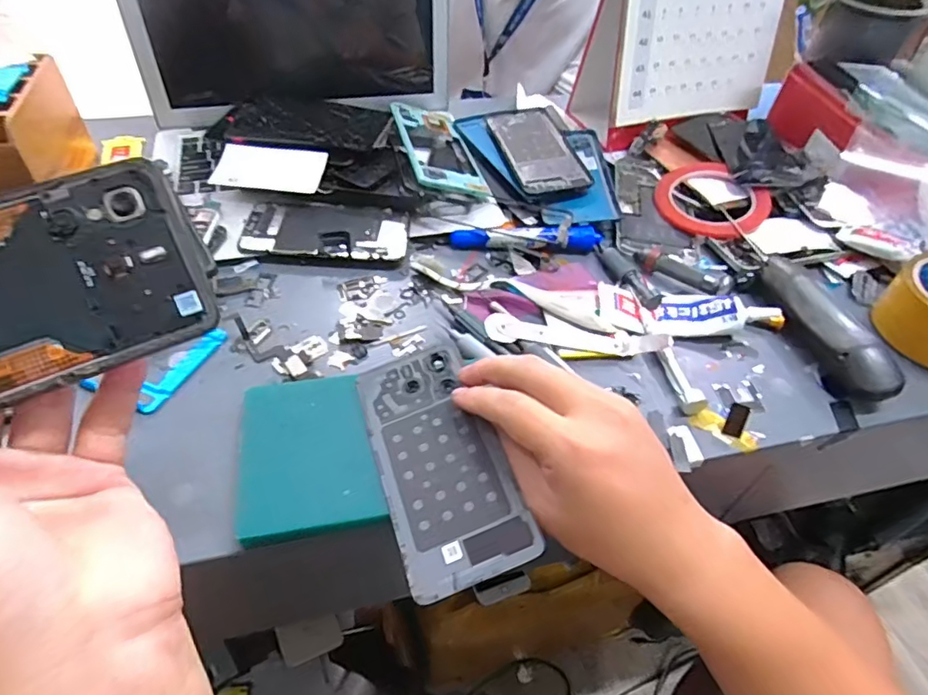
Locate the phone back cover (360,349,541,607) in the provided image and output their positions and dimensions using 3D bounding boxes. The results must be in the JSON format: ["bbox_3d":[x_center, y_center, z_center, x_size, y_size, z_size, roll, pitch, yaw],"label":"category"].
[{"bbox_3d":[-0.017,0.065,0.336,0.072,0.004,0.156,-22,53,-3],"label":"phone back cover"}]

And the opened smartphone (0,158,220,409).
[{"bbox_3d":[-0.179,-0.013,0.203,0.161,0.005,0.072,-23,92,-15],"label":"opened smartphone"}]

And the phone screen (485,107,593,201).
[{"bbox_3d":[0.075,-0.213,0.586,0.073,0.014,0.166,-9,49,-13],"label":"phone screen"}]

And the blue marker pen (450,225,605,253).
[{"bbox_3d":[0.058,-0.098,0.499,0.135,0.021,0.023,-1,48,-6],"label":"blue marker pen"}]

